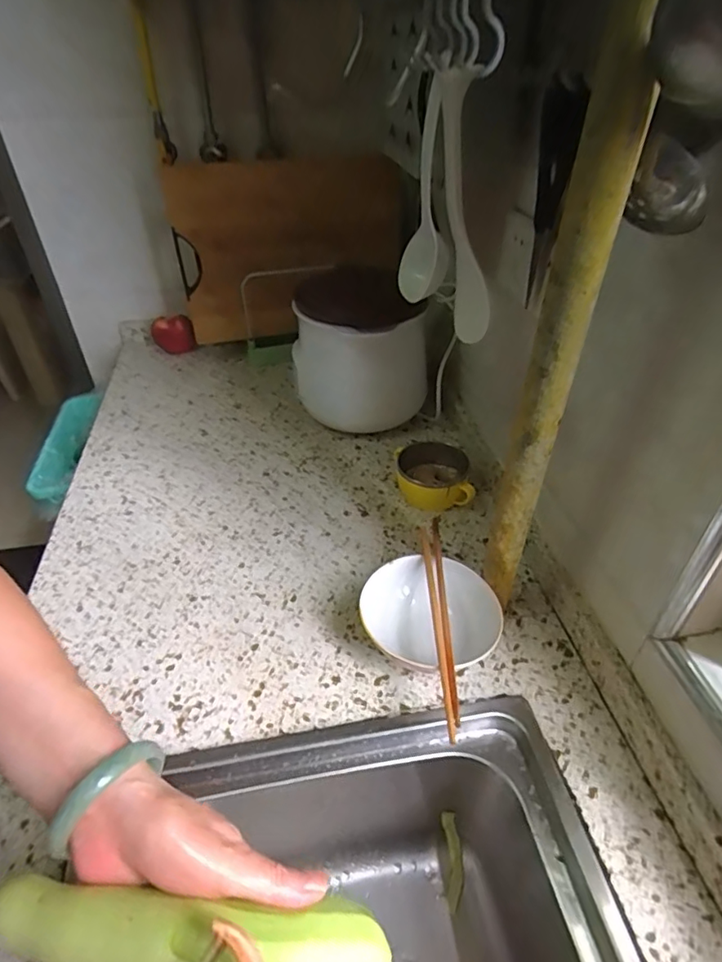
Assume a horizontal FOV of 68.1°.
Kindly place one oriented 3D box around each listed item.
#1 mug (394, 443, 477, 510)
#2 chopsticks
[{"bbox_3d":[0.098,-0.005,0.728,0.095,0.054,0.086,0,40,1],"label":"mug"},{"bbox_3d":[0.076,0.126,0.514,0.019,0.016,0.228,-1,40,0],"label":"chopsticks"}]

